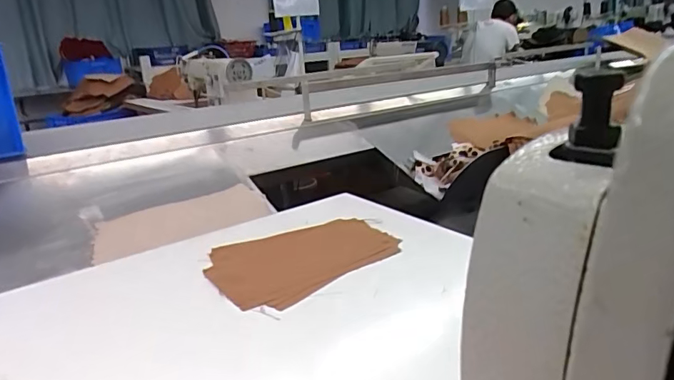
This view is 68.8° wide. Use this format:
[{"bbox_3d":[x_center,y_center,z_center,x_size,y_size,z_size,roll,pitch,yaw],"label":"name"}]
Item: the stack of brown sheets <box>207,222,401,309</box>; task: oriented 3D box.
[{"bbox_3d":[-0.037,0.076,0.592,0.223,0.005,0.161,-14,20,-31],"label":"stack of brown sheets"}]

